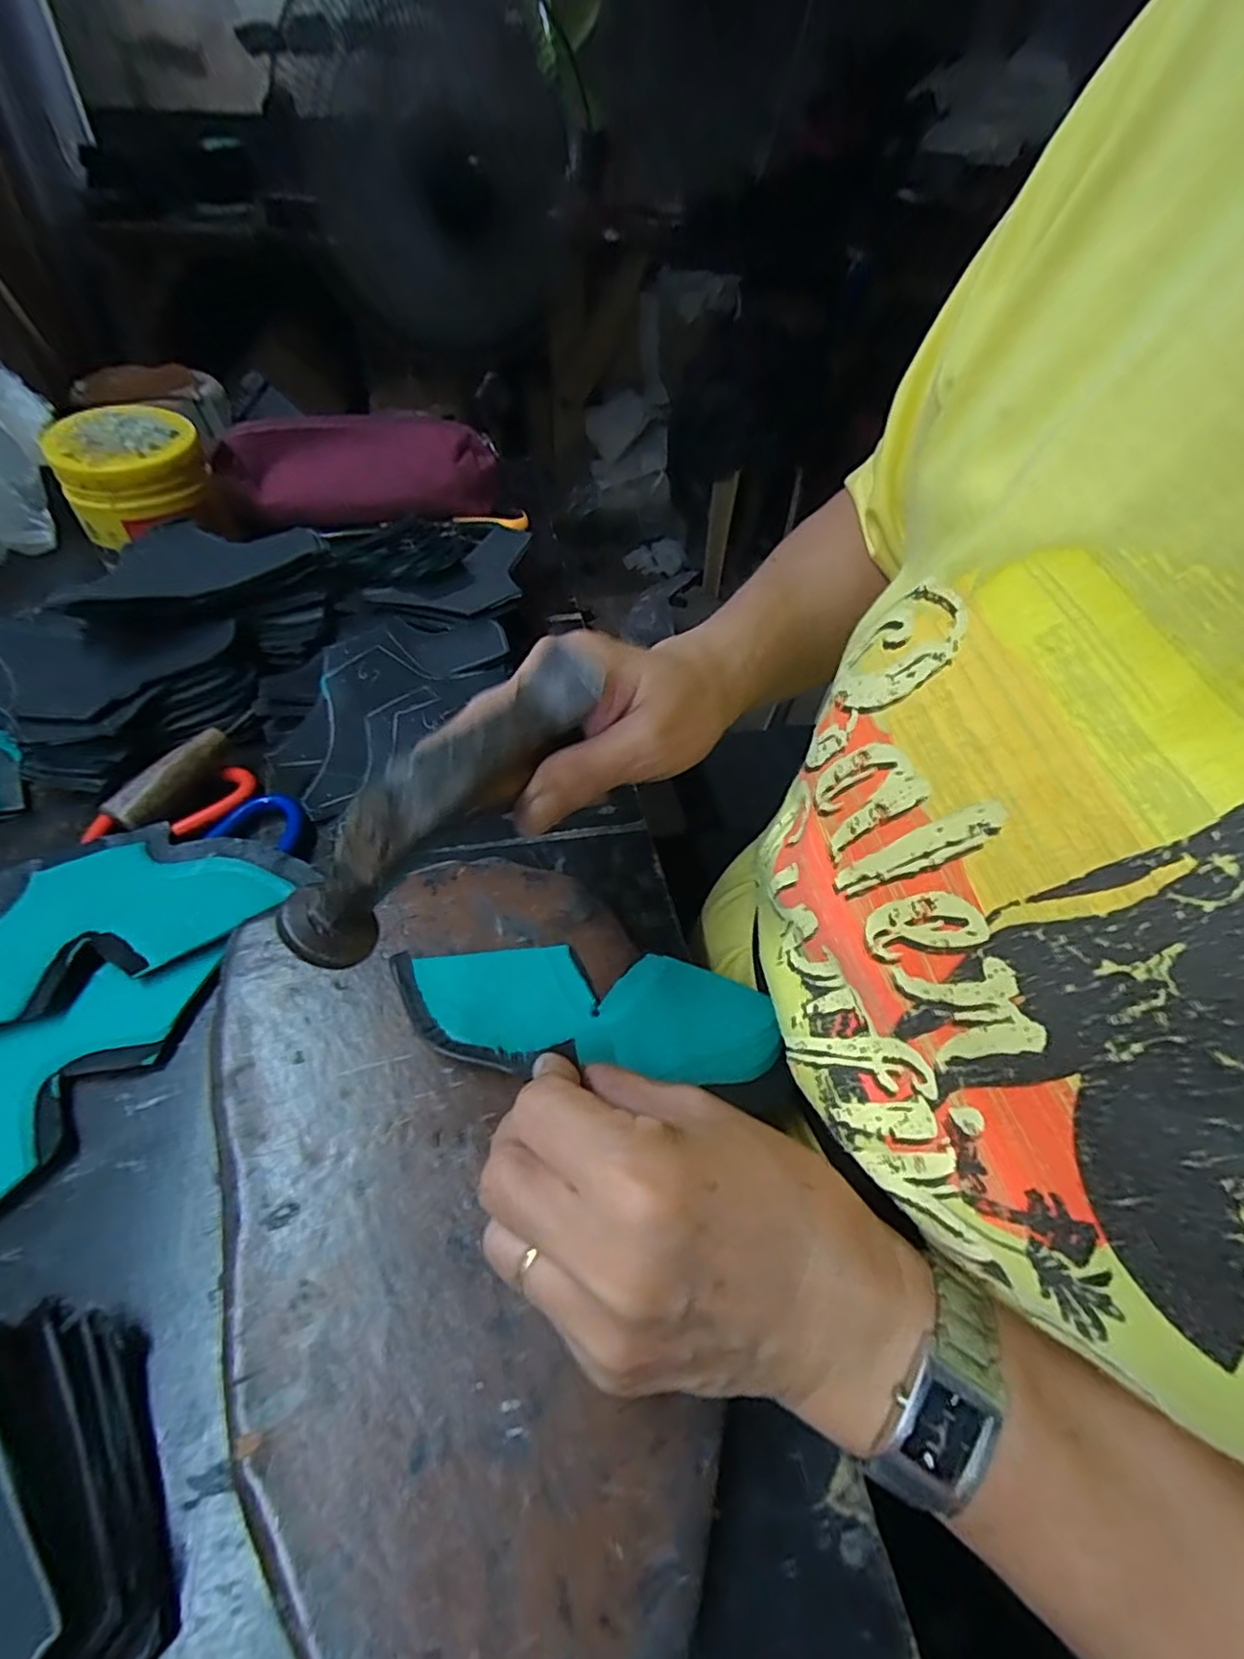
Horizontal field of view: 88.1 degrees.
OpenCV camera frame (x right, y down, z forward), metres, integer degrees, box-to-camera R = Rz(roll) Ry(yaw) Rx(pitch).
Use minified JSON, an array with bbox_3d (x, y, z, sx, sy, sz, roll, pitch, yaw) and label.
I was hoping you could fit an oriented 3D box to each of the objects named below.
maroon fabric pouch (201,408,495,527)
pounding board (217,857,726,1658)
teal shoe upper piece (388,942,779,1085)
[{"bbox_3d":[-0.223,-0.323,0.571,0.216,0.068,0.057,-7,50,-9],"label":"maroon fabric pouch"},{"bbox_3d":[-0.052,0.117,0.230,0.162,0.016,0.260,-18,53,-18],"label":"pounding board"},{"bbox_3d":[-0.014,0.073,0.265,0.155,0.014,0.054,7,52,-4],"label":"teal shoe upper piece"}]

